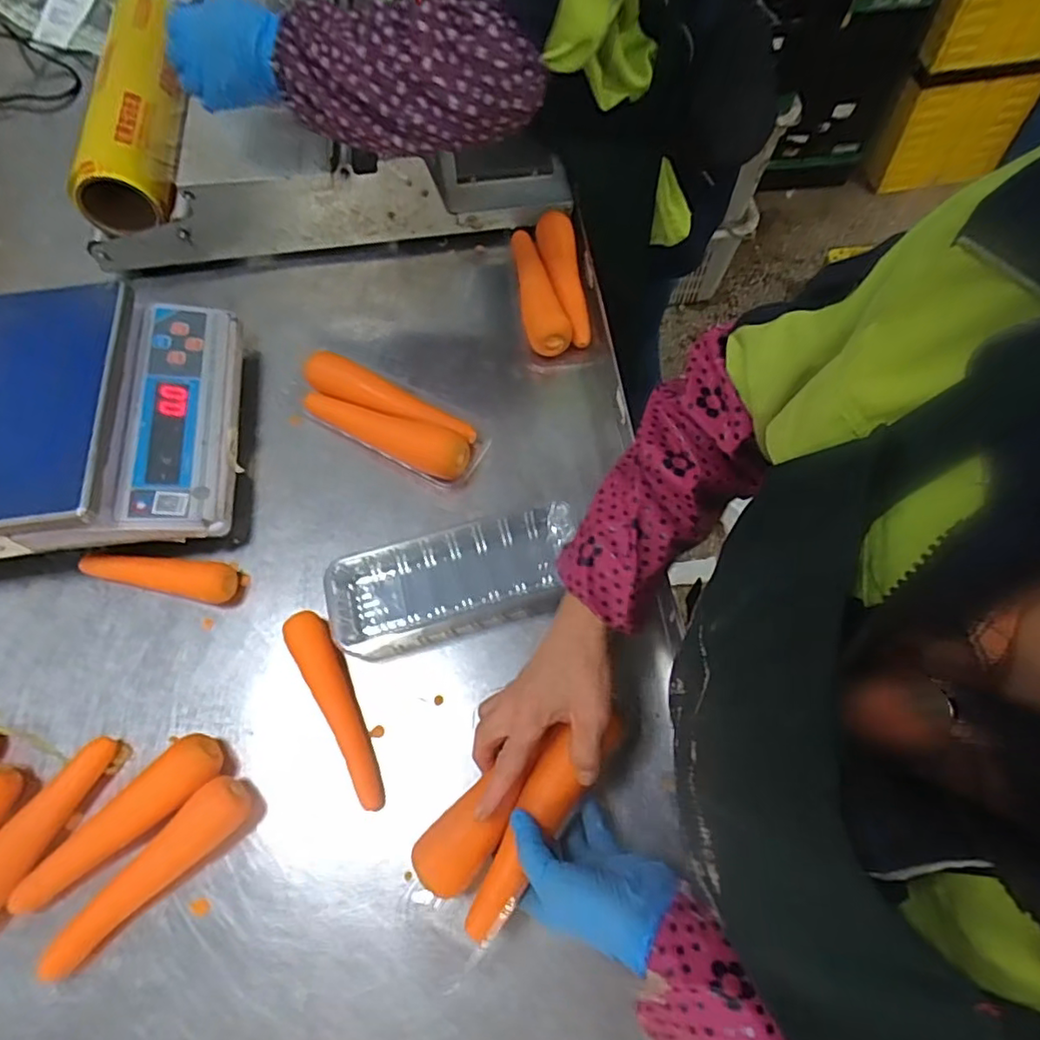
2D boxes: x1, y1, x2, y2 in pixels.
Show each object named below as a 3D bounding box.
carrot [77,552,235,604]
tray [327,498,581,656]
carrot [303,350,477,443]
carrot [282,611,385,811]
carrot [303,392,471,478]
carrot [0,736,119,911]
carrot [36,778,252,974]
[{"bbox_3d":[-0.356,0.050,0.598,0.163,0.032,0.037,11,67,6],"label":"carrot"},{"bbox_3d":[-0.059,0.058,0.580,0.241,0.040,0.103,-15,67,-5],"label":"tray"},{"bbox_3d":[-0.142,-0.131,0.661,0.204,0.036,0.042,23,69,11],"label":"carrot"},{"bbox_3d":[-0.162,0.165,0.538,0.034,0.033,0.179,-26,68,-10],"label":"carrot"},{"bbox_3d":[-0.146,-0.095,0.650,0.201,0.037,0.049,22,68,11],"label":"carrot"},{"bbox_3d":[-0.398,0.258,0.500,0.037,0.045,0.159,29,70,13],"label":"carrot"},{"bbox_3d":[-0.295,0.288,0.486,0.043,0.038,0.186,41,73,17],"label":"carrot"}]

